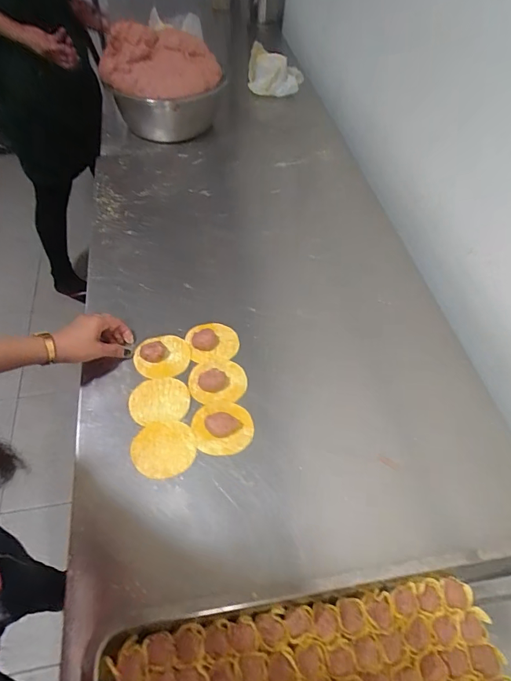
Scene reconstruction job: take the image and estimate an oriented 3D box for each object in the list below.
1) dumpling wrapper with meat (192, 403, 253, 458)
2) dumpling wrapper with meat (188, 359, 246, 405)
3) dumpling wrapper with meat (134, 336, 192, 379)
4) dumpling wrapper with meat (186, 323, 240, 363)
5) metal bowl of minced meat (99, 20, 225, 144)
[{"bbox_3d":[-0.045,0.115,0.593,0.081,0.022,0.078,2,53,-2],"label":"dumpling wrapper with meat"},{"bbox_3d":[-0.056,0.054,0.634,0.084,0.028,0.069,-3,53,-5],"label":"dumpling wrapper with meat"},{"bbox_3d":[-0.142,0.025,0.659,0.084,0.022,0.075,-13,55,-13],"label":"dumpling wrapper with meat"},{"bbox_3d":[-0.067,0.004,0.682,0.078,0.015,0.069,-12,55,-12],"label":"dumpling wrapper with meat"},{"bbox_3d":[-0.211,-0.569,0.980,0.246,0.187,0.316,-10,54,-10],"label":"metal bowl of minced meat"}]

